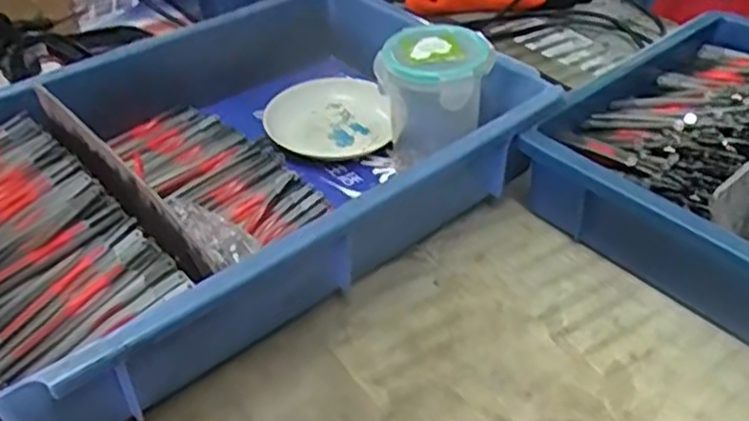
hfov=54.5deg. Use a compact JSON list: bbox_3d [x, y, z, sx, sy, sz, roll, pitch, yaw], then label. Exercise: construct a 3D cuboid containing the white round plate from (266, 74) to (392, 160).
[{"bbox_3d":[-0.041,-0.081,0.618,0.098,0.027,0.099,0,40,0],"label":"white round plate"}]

